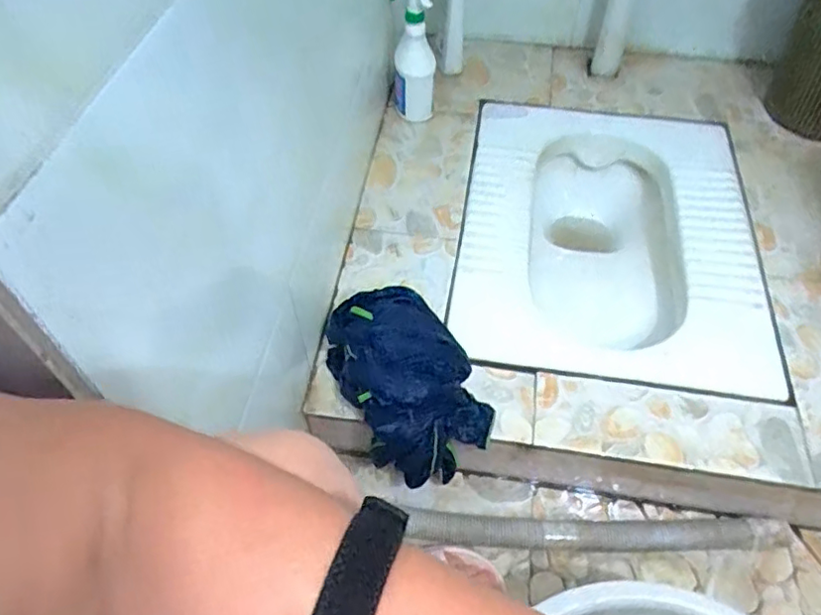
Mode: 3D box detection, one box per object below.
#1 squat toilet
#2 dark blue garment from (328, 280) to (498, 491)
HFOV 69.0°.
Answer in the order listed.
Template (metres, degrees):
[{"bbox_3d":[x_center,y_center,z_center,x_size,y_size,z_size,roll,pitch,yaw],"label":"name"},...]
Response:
[{"bbox_3d":[0.288,-0.089,0.921,0.410,0.118,0.541,8,53,5],"label":"squat toilet"},{"bbox_3d":[-0.005,0.076,0.675,0.143,0.087,0.200,-24,57,-18],"label":"dark blue garment"}]

